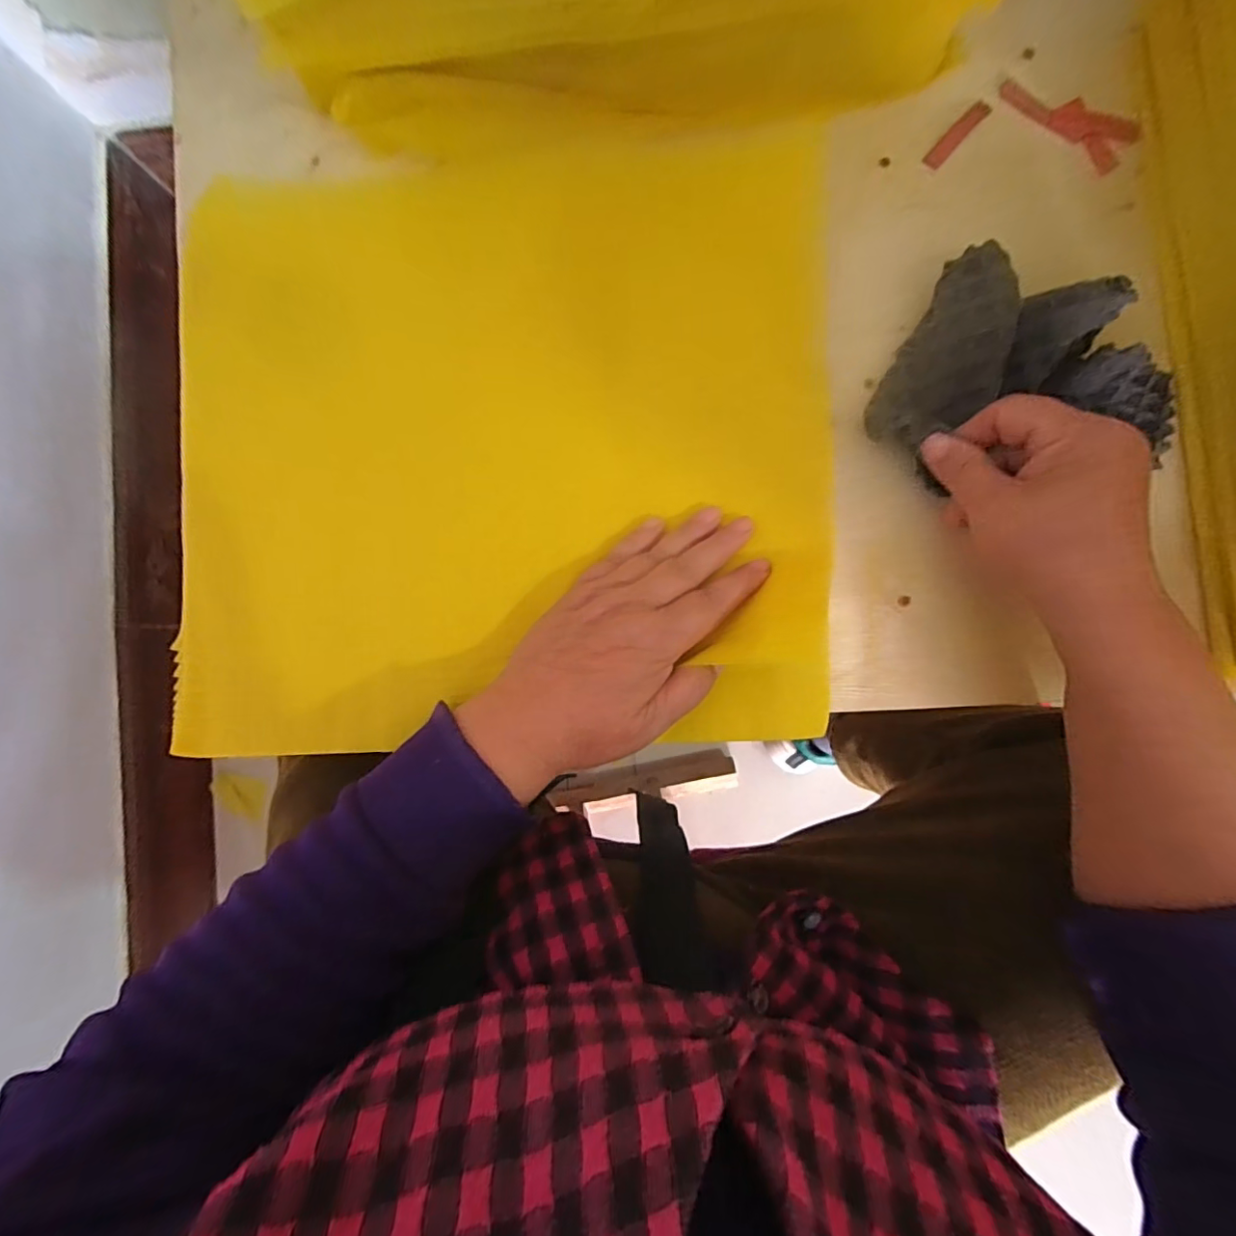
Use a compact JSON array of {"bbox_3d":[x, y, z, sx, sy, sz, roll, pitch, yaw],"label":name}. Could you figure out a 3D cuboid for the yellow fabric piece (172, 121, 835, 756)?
[{"bbox_3d":[-0.068,-0.095,0.299,0.357,0.012,0.321,-2,88,3],"label":"yellow fabric piece"}]

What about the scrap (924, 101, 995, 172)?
[{"bbox_3d":[0.195,-0.278,0.309,0.010,0.004,0.048,43,91,4],"label":"scrap"}]

